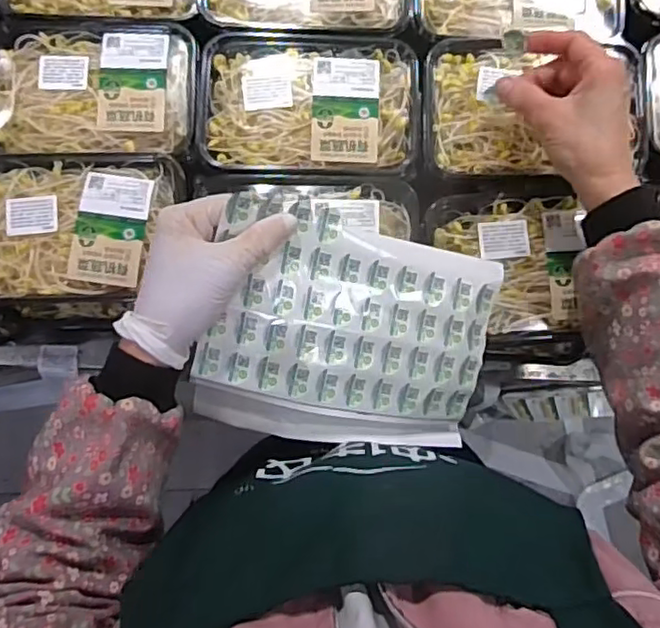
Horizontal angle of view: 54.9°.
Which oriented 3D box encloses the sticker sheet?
[{"bbox_3d":[0.017,0.014,0.449,0.198,0.025,0.161,12,97,-13],"label":"sticker sheet"}]

